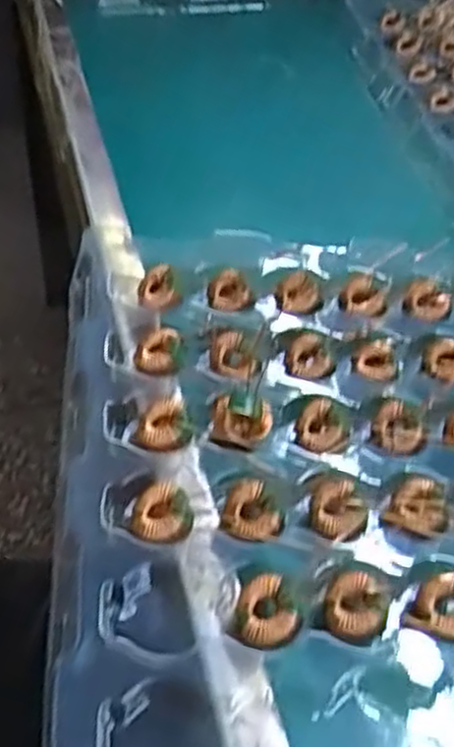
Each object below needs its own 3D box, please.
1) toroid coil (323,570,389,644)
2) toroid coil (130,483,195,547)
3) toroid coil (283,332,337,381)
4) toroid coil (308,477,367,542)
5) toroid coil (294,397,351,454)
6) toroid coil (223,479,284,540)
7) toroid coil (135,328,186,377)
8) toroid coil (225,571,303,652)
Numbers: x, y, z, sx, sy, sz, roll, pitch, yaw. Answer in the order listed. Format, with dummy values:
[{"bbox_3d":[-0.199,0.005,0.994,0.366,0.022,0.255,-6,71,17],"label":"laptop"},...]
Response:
[{"bbox_3d":[0.043,0.078,0.247,0.020,0.008,0.022,4,50,-4],"label":"toroid coil"},{"bbox_3d":[-0.023,0.050,0.259,0.021,0.007,0.024,-10,52,-16],"label":"toroid coil"},{"bbox_3d":[0.035,-0.006,0.317,0.020,0.011,0.021,4,50,-4],"label":"toroid coil"},{"bbox_3d":[0.041,0.051,0.273,0.020,0.007,0.021,4,50,-4],"label":"toroid coil"},{"bbox_3d":[0.038,0.021,0.297,0.021,0.007,0.023,4,50,-4],"label":"toroid coil"},{"bbox_3d":[0.009,0.050,0.266,0.019,0.008,0.023,-24,57,-24],"label":"toroid coil"},{"bbox_3d":[-0.028,-0.009,0.308,0.020,0.006,0.023,1,50,-6],"label":"toroid coil"},{"bbox_3d":[0.014,0.079,0.243,0.021,0.010,0.023,21,51,10],"label":"toroid coil"}]

